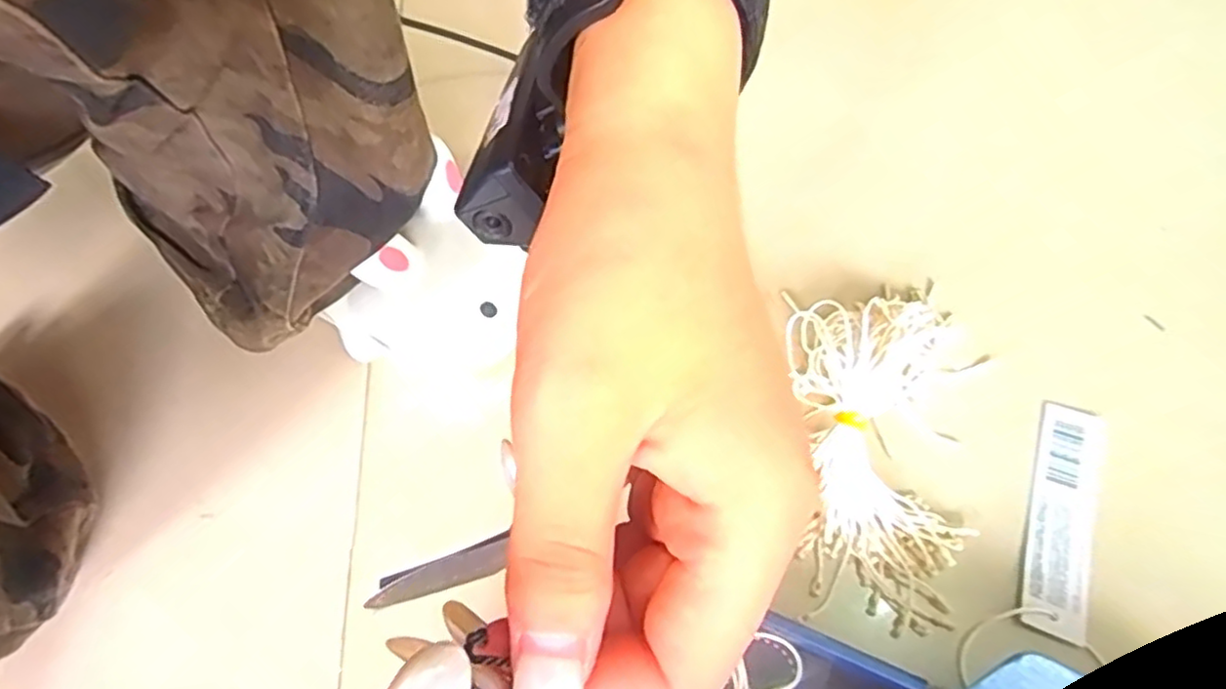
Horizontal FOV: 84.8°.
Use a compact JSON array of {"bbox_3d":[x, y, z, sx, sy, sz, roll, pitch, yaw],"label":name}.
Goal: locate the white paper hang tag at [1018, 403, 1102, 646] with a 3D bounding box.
[{"bbox_3d":[0.224,0.084,0.334,0.030,0.004,0.120,20,64,13],"label":"white paper hang tag"}]

